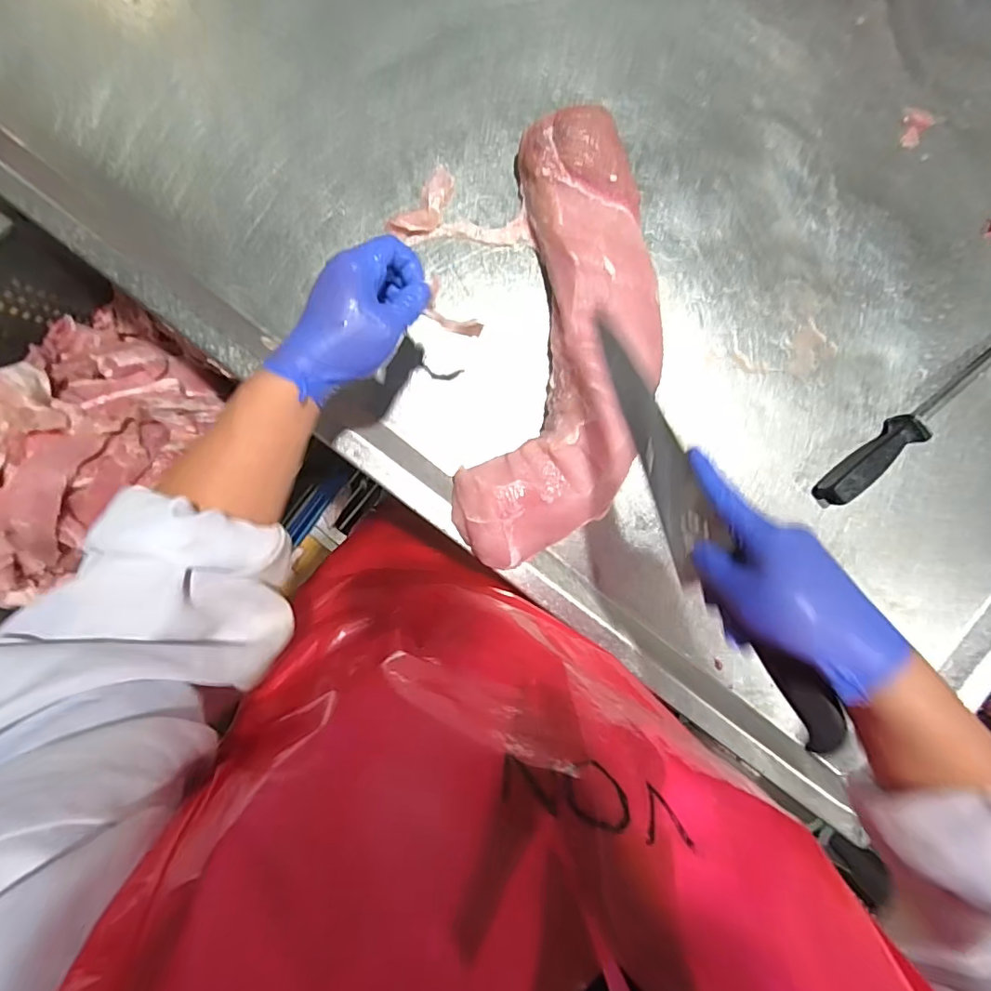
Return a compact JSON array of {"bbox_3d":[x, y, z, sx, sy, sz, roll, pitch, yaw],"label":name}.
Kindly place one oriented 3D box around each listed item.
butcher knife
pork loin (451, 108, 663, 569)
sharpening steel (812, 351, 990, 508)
[{"bbox_3d":[0.142,0.014,0.385,0.039,0.033,0.335,-22,70,-1],"label":"butcher knife"},{"bbox_3d":[0.077,-0.143,0.526,0.168,0.061,0.430,11,92,-3],"label":"pork loin"},{"bbox_3d":[0.501,-0.125,0.555,0.385,0.035,0.028,-42,94,0],"label":"sharpening steel"}]

